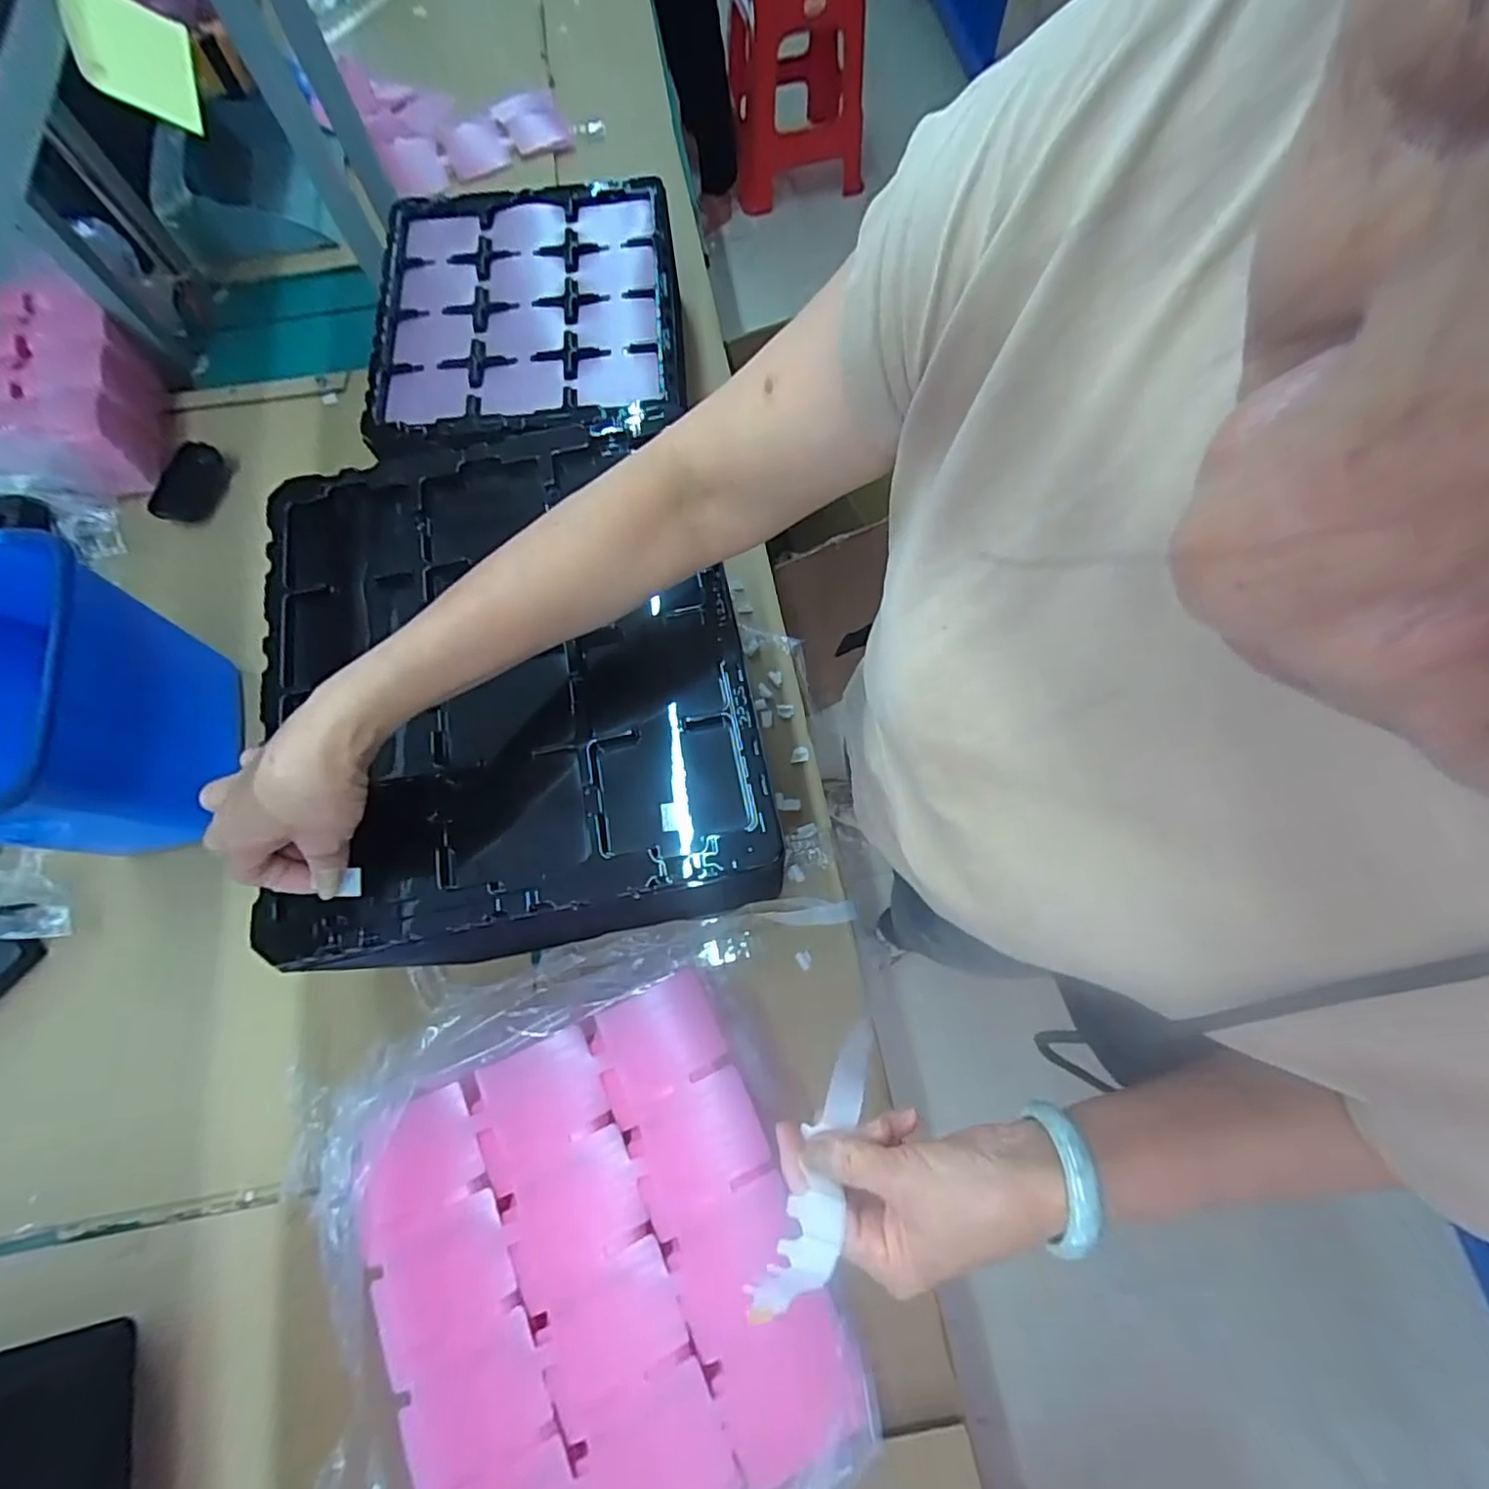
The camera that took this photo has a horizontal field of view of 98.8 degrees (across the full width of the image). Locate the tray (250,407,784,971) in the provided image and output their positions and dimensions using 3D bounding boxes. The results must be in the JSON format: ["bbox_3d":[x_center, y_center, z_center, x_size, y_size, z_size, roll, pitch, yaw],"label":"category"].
[{"bbox_3d":[-0.172,-0.051,0.472,0.335,0.057,0.386,-10,71,-3],"label":"tray"}]

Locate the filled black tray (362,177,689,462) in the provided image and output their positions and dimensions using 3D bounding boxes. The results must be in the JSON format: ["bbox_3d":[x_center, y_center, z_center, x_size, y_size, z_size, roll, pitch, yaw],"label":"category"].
[{"bbox_3d":[-0.252,-0.502,0.750,0.354,0.044,0.380,-6,71,-1],"label":"filled black tray"}]

